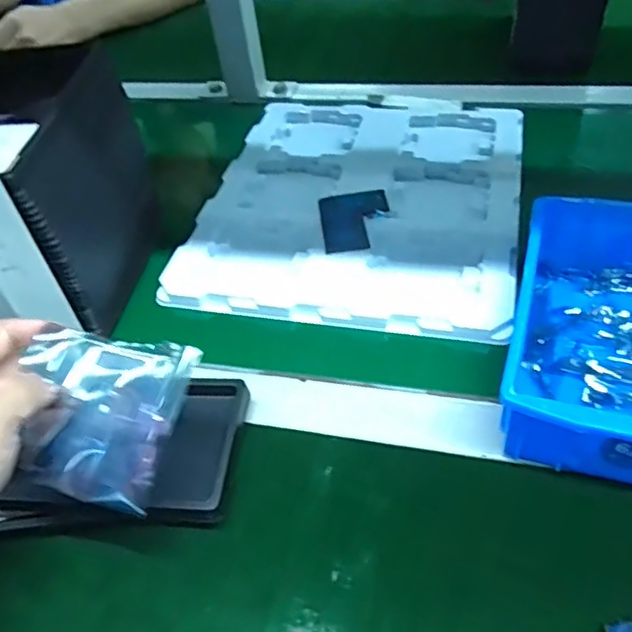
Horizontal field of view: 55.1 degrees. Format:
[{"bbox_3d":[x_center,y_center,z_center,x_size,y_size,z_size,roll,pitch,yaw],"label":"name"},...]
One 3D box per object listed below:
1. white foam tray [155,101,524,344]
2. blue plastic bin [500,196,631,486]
[{"bbox_3d":[0.043,-0.119,0.561,0.275,0.014,0.329,8,48,14],"label":"white foam tray"},{"bbox_3d":[0.193,0.009,0.379,0.130,0.064,0.198,11,49,17],"label":"blue plastic bin"}]

